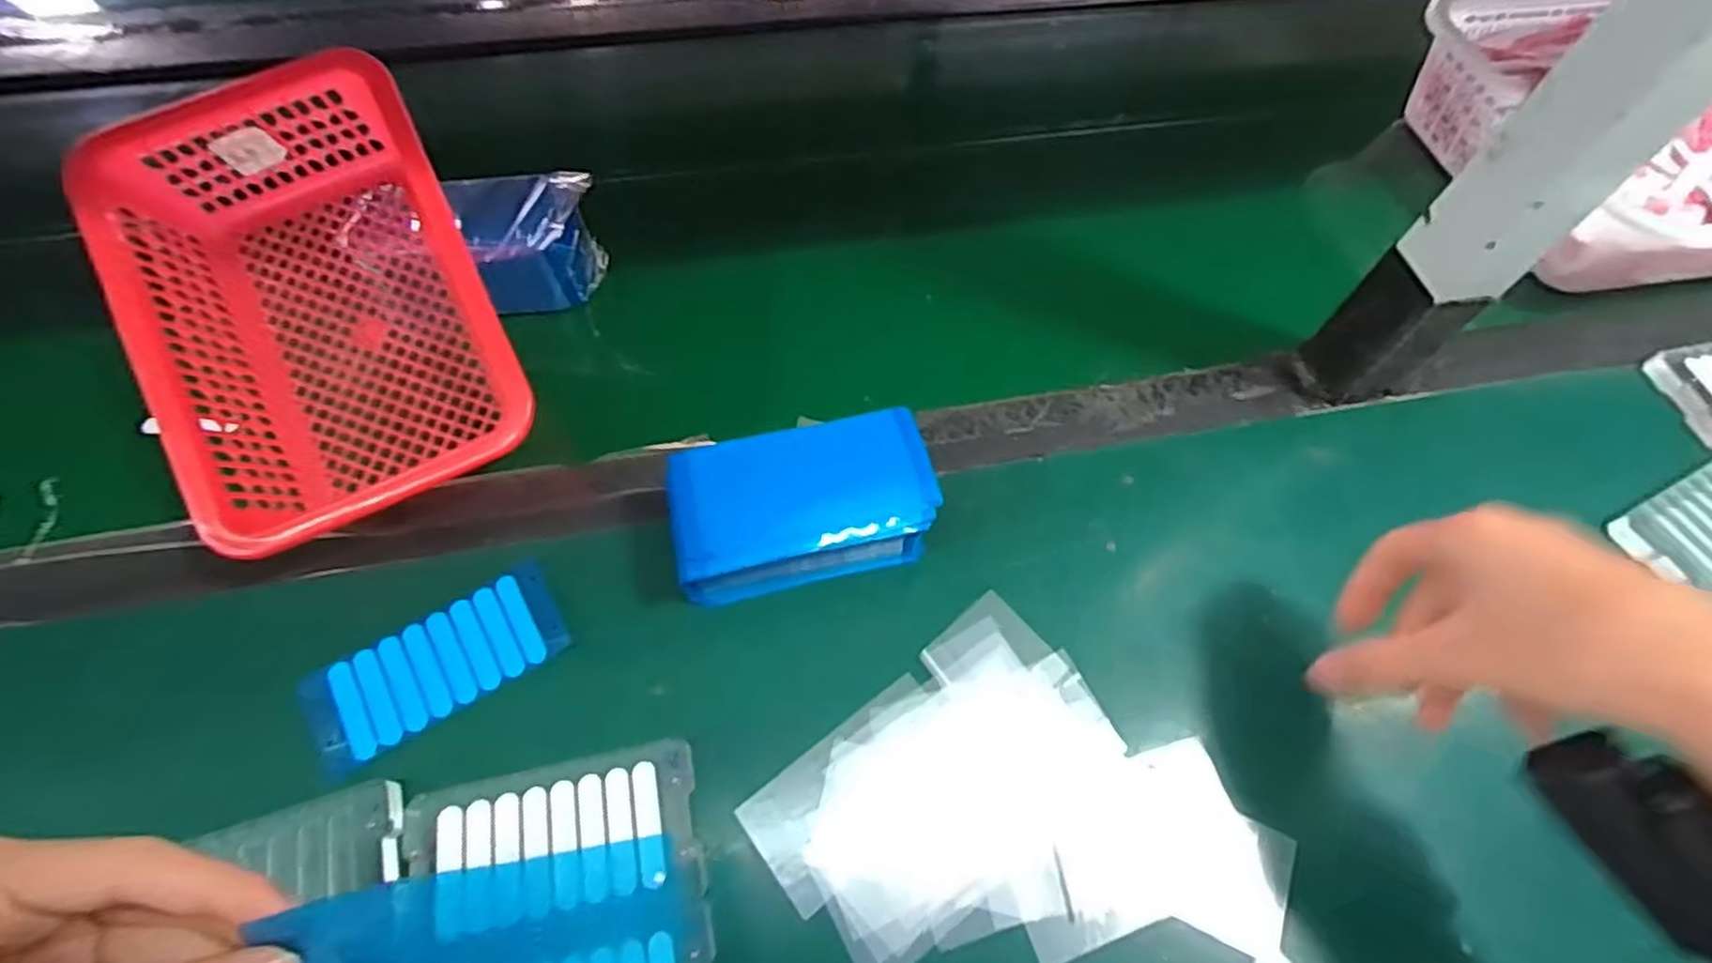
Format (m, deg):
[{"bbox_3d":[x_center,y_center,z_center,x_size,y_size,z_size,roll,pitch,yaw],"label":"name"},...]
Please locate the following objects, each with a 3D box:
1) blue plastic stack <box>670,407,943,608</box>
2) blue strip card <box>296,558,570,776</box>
[{"bbox_3d":[-0.028,0.016,0.375,0.131,0.063,0.069,-14,63,-10],"label":"blue plastic stack"},{"bbox_3d":[-0.203,0.088,0.367,0.114,0.008,0.052,-31,67,-18],"label":"blue strip card"}]

